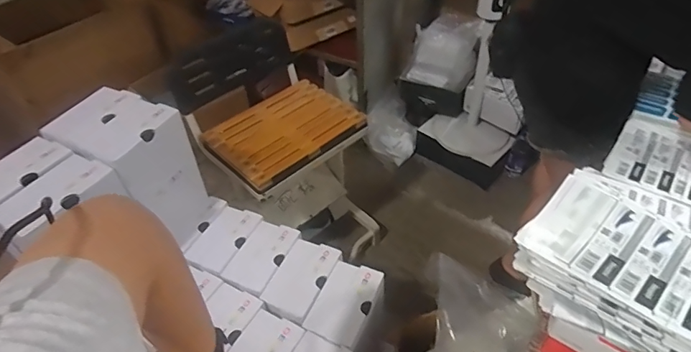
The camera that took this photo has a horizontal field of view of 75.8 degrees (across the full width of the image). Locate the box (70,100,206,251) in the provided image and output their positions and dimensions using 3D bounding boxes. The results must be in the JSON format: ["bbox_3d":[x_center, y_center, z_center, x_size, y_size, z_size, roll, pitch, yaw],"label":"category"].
[{"bbox_3d":[-0.406,0.006,0.934,0.125,0.263,0.172,18,49,20],"label":"box"}]

